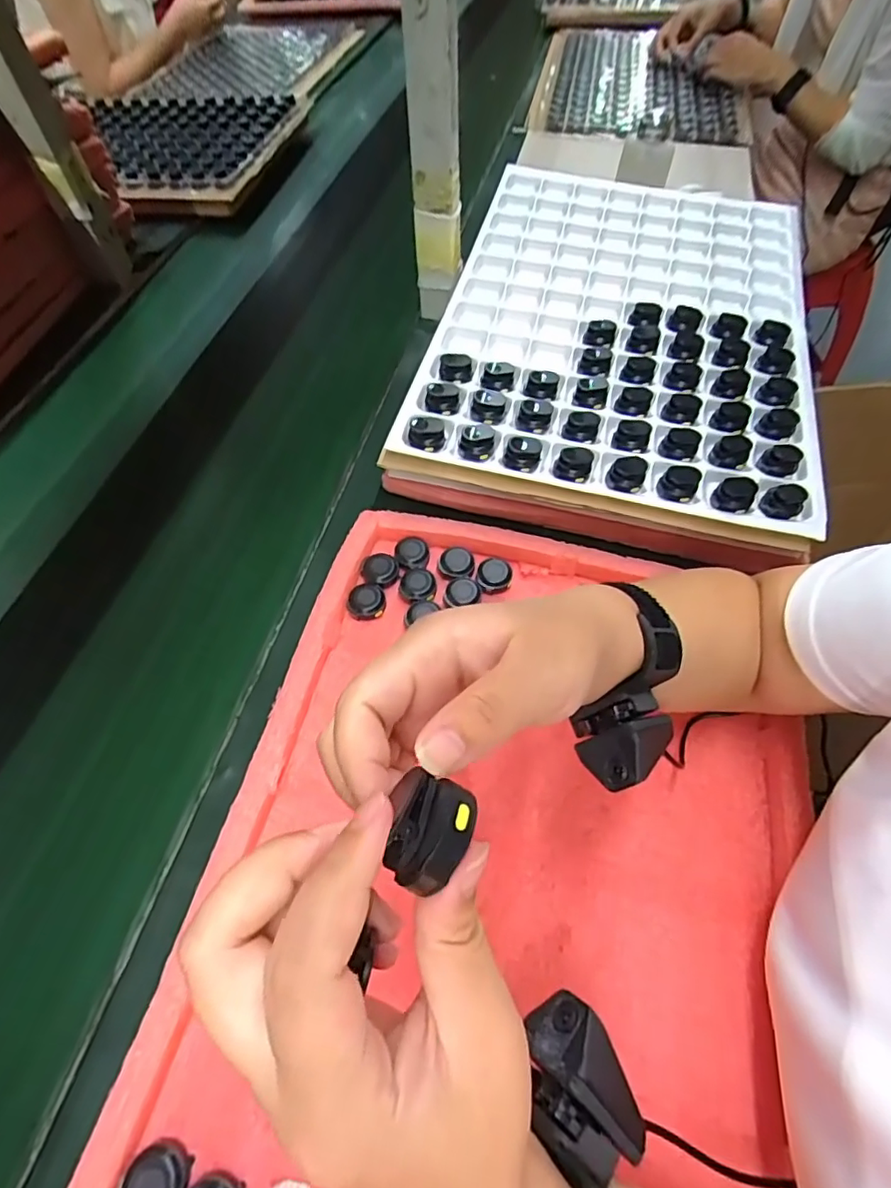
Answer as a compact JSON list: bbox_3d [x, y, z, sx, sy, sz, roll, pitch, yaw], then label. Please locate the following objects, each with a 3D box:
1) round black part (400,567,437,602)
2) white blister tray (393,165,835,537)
[{"bbox_3d":[-0.023,-0.007,0.468,0.029,0.010,0.030,-1,57,1],"label":"round black part"},{"bbox_3d":[0.181,-0.283,0.577,0.355,0.044,0.483,12,58,10],"label":"white blister tray"}]

